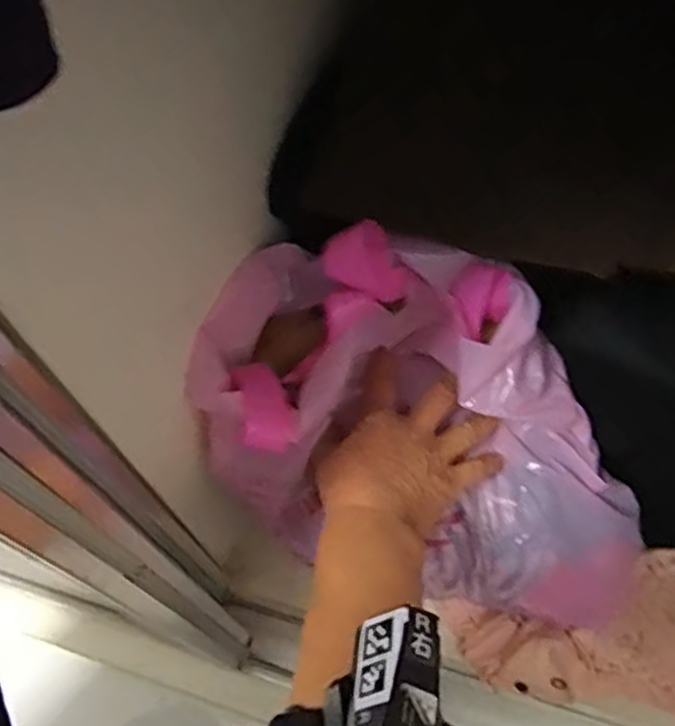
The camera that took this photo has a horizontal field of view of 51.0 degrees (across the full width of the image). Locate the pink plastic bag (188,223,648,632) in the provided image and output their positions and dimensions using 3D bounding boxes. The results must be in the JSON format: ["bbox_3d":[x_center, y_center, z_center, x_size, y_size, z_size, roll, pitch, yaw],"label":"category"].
[{"bbox_3d":[0.069,0.041,0.483,0.297,0.174,0.164,18,64,14],"label":"pink plastic bag"}]

